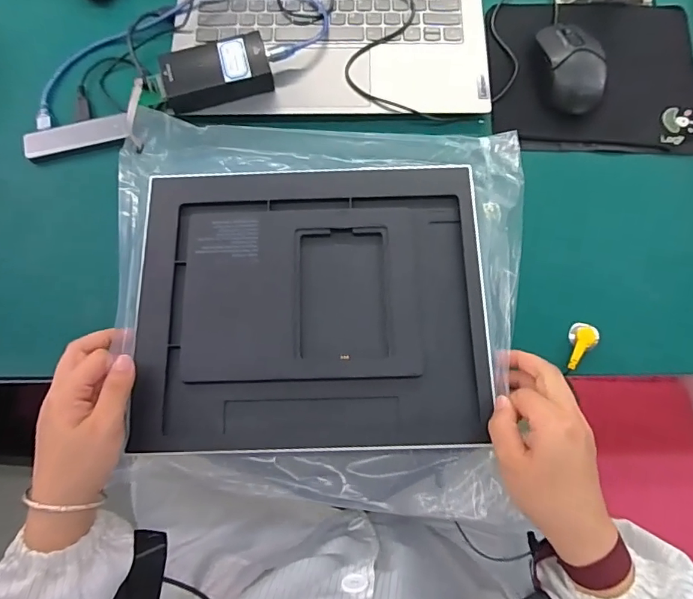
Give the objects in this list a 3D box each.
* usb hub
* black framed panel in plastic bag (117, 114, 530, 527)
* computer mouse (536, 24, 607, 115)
[{"bbox_3d":[-0.276,-0.167,0.488,0.100,0.017,0.028,-24,77,-19],"label":"usb hub"},{"bbox_3d":[-0.030,-0.002,0.423,0.360,0.042,0.330,4,76,2],"label":"black framed panel in plastic bag"},{"bbox_3d":[0.225,-0.235,0.476,0.051,0.035,0.098,-14,76,-3],"label":"computer mouse"}]

